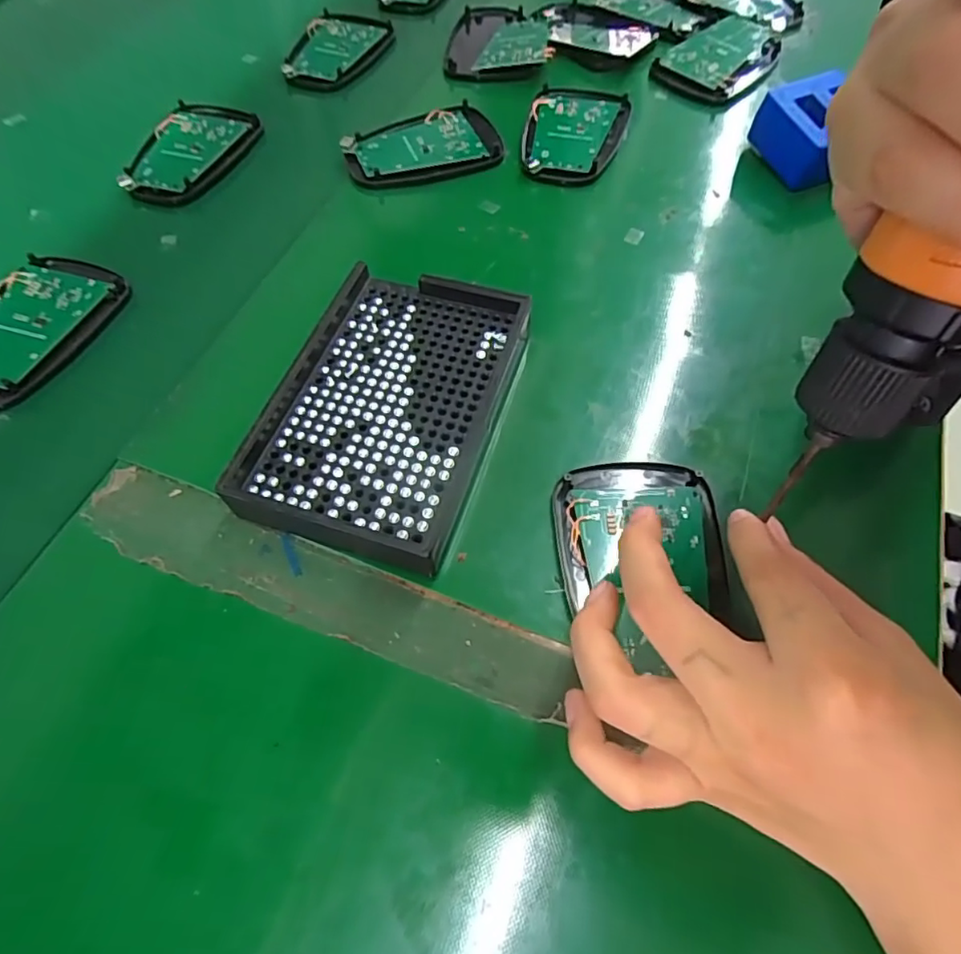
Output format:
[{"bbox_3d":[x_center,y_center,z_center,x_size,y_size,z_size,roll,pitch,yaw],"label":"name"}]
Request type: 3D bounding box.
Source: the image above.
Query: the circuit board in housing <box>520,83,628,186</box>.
[{"bbox_3d":[0.059,-0.219,0.361,0.063,0.007,0.093,11,61,7],"label":"circuit board in housing"}]

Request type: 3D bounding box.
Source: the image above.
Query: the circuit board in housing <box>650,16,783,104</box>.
[{"bbox_3d":[0.163,-0.294,0.392,0.060,0.014,0.091,34,66,18],"label":"circuit board in housing"}]

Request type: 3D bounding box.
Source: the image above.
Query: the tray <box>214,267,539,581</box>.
[{"bbox_3d":[-0.042,-0.032,0.253,0.099,0.024,0.139,16,62,9],"label":"tray"}]

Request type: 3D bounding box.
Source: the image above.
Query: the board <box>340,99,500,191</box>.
[{"bbox_3d":[-0.037,-0.209,0.357,0.095,0.008,0.061,-18,62,-9],"label":"board"}]

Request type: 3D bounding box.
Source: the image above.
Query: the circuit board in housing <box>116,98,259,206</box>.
[{"bbox_3d":[-0.188,-0.208,0.363,0.060,0.011,0.093,16,62,9],"label":"circuit board in housing"}]

